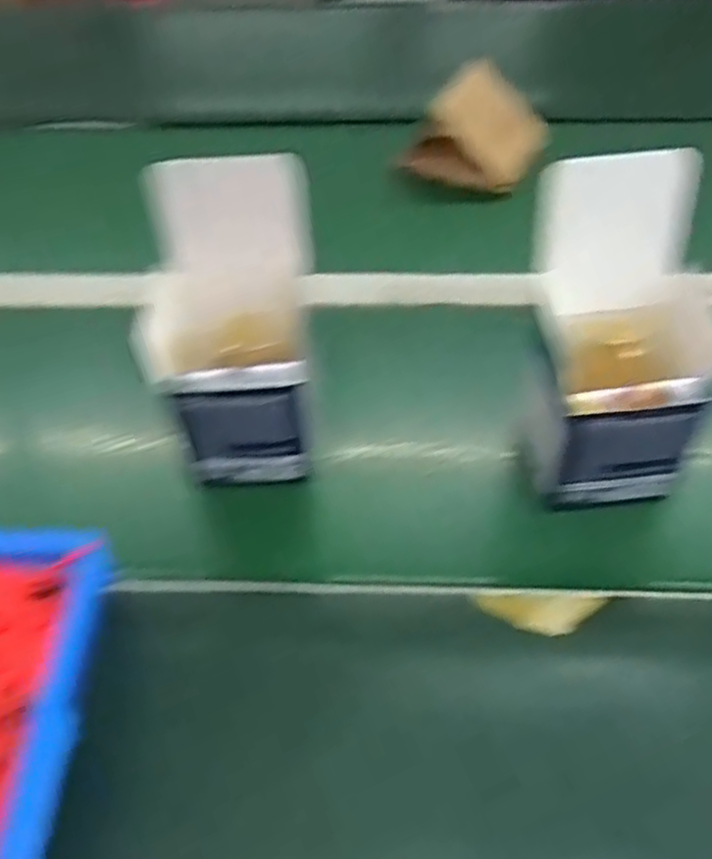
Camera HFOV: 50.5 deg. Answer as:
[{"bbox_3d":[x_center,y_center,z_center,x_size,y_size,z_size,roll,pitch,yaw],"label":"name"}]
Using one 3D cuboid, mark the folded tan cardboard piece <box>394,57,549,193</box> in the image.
[{"bbox_3d":[0.113,-0.276,0.690,0.098,0.068,0.100,28,54,24],"label":"folded tan cardboard piece"}]

